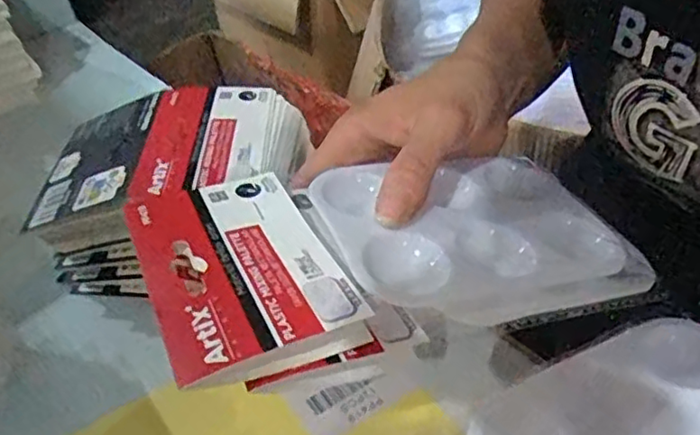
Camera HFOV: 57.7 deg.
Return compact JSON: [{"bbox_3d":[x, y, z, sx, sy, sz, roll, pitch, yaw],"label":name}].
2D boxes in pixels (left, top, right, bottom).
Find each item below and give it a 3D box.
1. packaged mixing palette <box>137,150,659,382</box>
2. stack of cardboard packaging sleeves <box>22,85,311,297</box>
[{"bbox_3d":[0.018,0.008,0.252,0.189,0.015,0.099,-6,39,-20],"label":"packaged mixing palette"},{"bbox_3d":[-0.096,-0.008,0.372,0.137,0.094,0.101,-3,41,3],"label":"stack of cardboard packaging sleeves"}]

